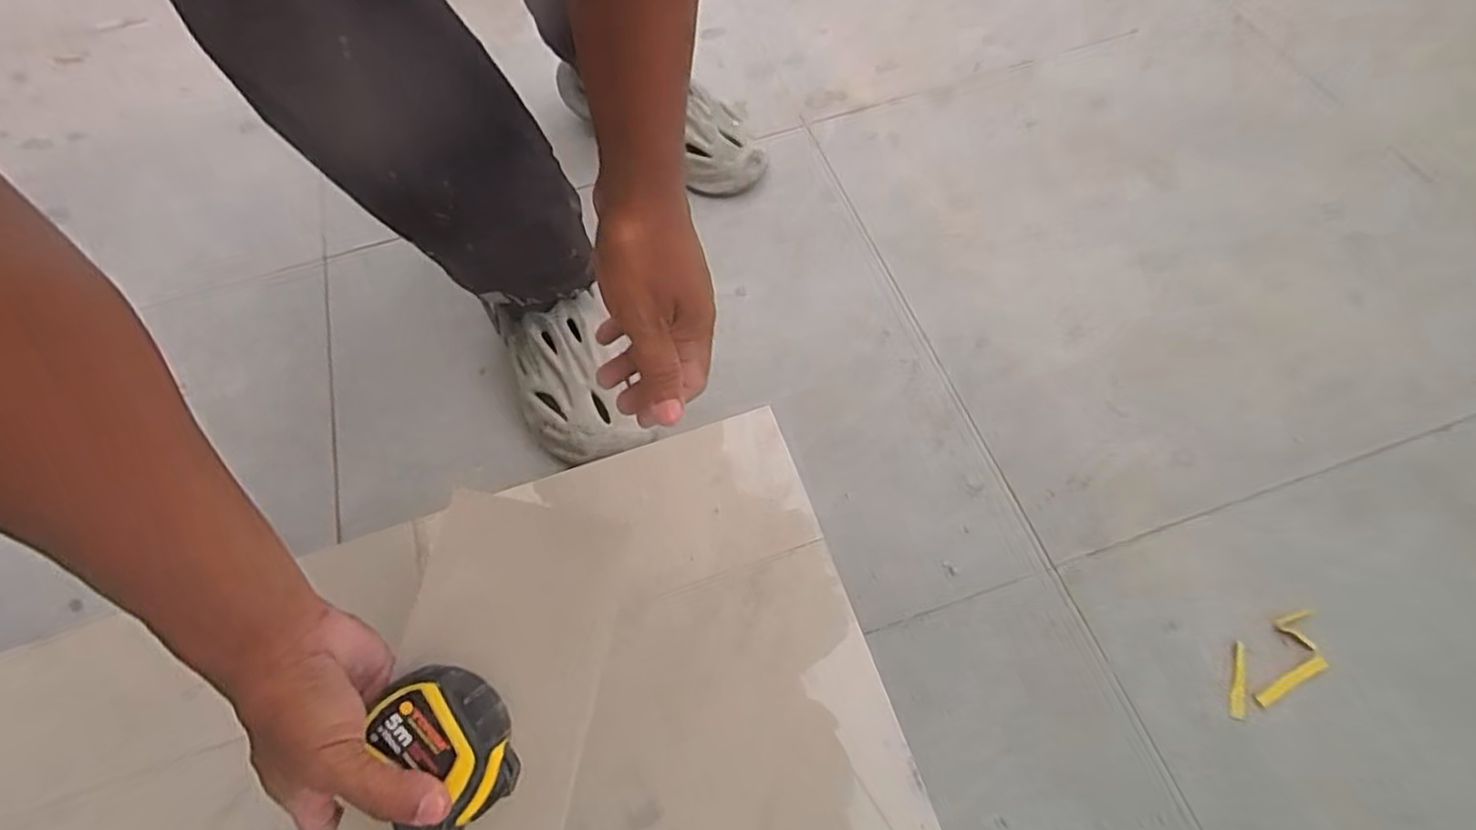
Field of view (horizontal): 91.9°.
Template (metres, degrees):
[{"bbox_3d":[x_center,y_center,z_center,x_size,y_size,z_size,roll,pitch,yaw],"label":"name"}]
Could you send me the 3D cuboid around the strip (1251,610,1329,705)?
[{"bbox_3d":[0.447,0.194,0.570,0.037,0.009,0.095,26,66,16],"label":"strip"}]

